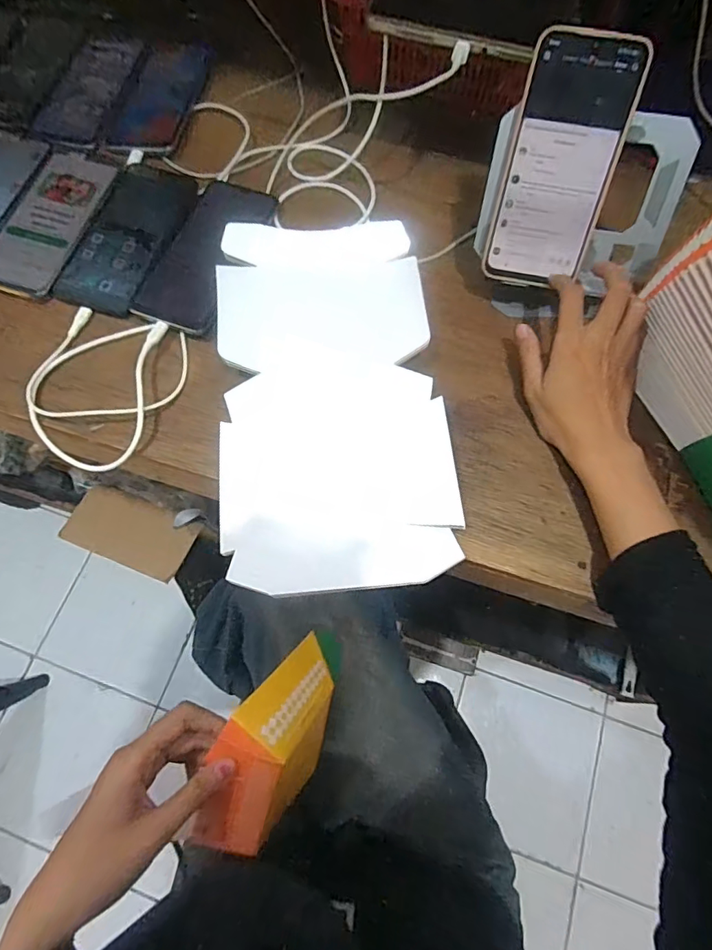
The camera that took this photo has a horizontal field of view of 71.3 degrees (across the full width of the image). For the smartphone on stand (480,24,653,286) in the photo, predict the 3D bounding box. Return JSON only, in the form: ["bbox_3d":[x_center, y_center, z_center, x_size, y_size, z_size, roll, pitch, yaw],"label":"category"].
[{"bbox_3d":[0.155,-0.233,0.381,0.079,0.162,0.008,13,32,5],"label":"smartphone on stand"}]

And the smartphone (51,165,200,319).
[{"bbox_3d":[-0.213,-0.227,0.468,0.090,0.011,0.163,19,74,6],"label":"smartphone"}]

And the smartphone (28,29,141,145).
[{"bbox_3d":[-0.287,-0.424,0.541,0.072,0.011,0.176,12,74,4],"label":"smartphone"}]

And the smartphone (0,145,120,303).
[{"bbox_3d":[-0.292,-0.243,0.472,0.079,0.004,0.165,18,74,6],"label":"smartphone"}]

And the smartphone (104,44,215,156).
[{"bbox_3d":[-0.208,-0.411,0.537,0.081,0.010,0.172,12,74,5],"label":"smartphone"}]

